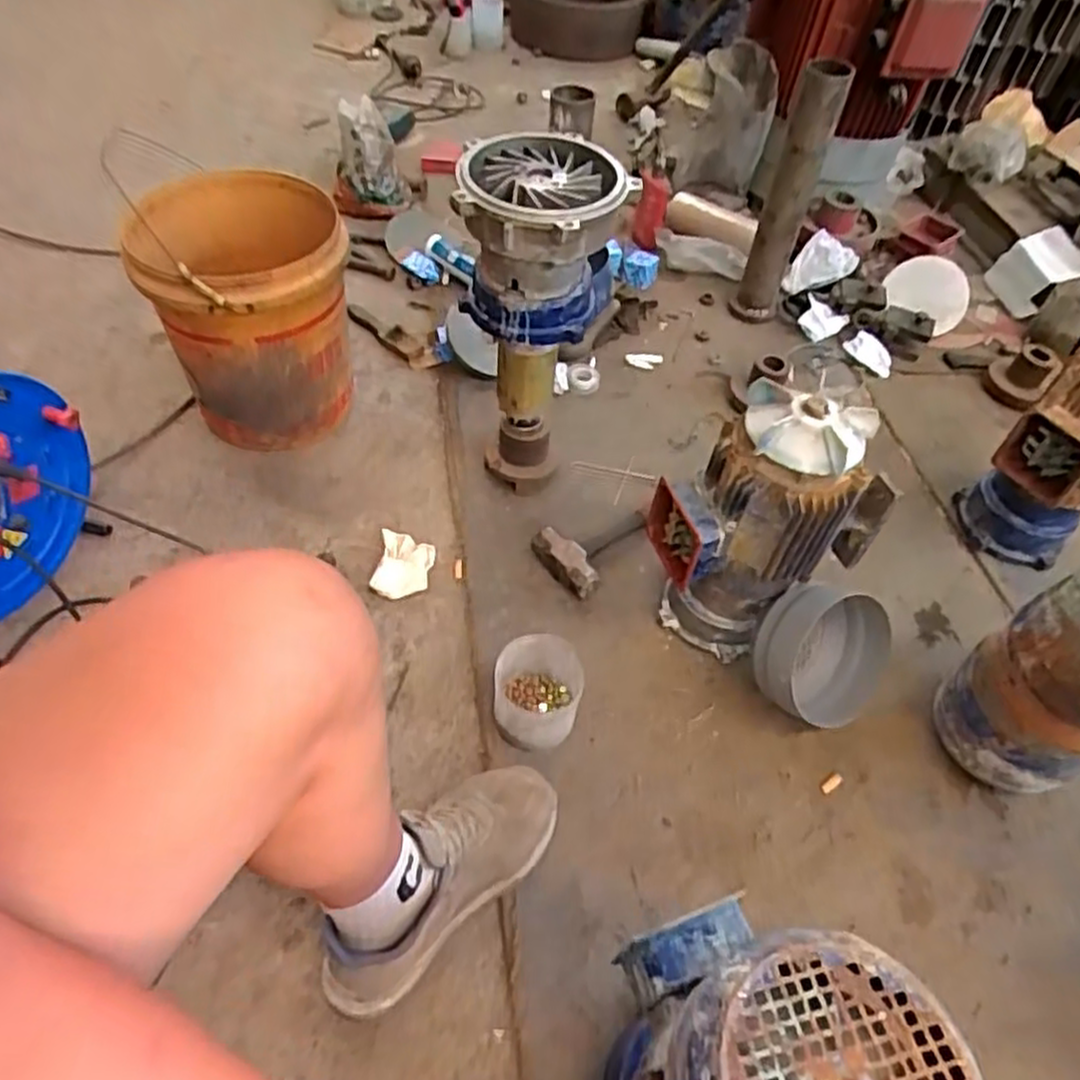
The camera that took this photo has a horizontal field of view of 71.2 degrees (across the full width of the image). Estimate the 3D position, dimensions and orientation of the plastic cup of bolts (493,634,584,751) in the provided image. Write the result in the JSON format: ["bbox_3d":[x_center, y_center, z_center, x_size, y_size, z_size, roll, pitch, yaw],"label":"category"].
[{"bbox_3d":[-0.004,0.192,0.942,0.103,0.122,0.106,3,52,-4],"label":"plastic cup of bolts"}]

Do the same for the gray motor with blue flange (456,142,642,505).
[{"bbox_3d":[-0.013,-0.272,1.077,0.198,0.501,0.177,16,53,7],"label":"gray motor with blue flange"}]

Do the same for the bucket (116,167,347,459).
[{"bbox_3d":[-0.453,-0.365,1.219,0.290,0.348,0.328,-12,55,-14],"label":"bucket"}]

